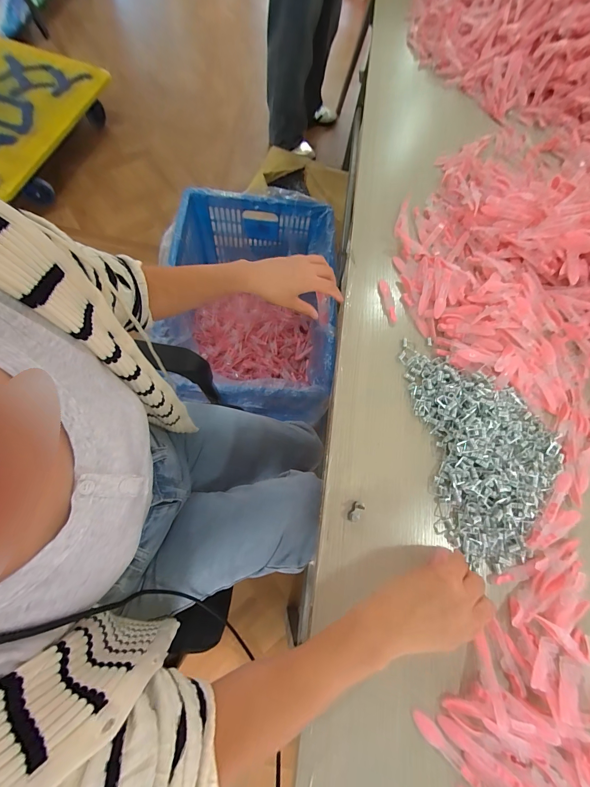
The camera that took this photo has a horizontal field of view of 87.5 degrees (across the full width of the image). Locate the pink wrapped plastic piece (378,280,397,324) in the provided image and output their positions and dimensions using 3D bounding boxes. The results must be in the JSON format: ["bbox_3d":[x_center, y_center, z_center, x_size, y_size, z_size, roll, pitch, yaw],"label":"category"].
[{"bbox_3d":[0.144,-0.142,0.477,0.016,0.011,0.070,-9,72,-9],"label":"pink wrapped plastic piece"}]

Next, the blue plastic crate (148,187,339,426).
[{"bbox_3d":[-0.150,-0.268,1.014,0.506,0.291,0.721,4,71,-5],"label":"blue plastic crate"}]

